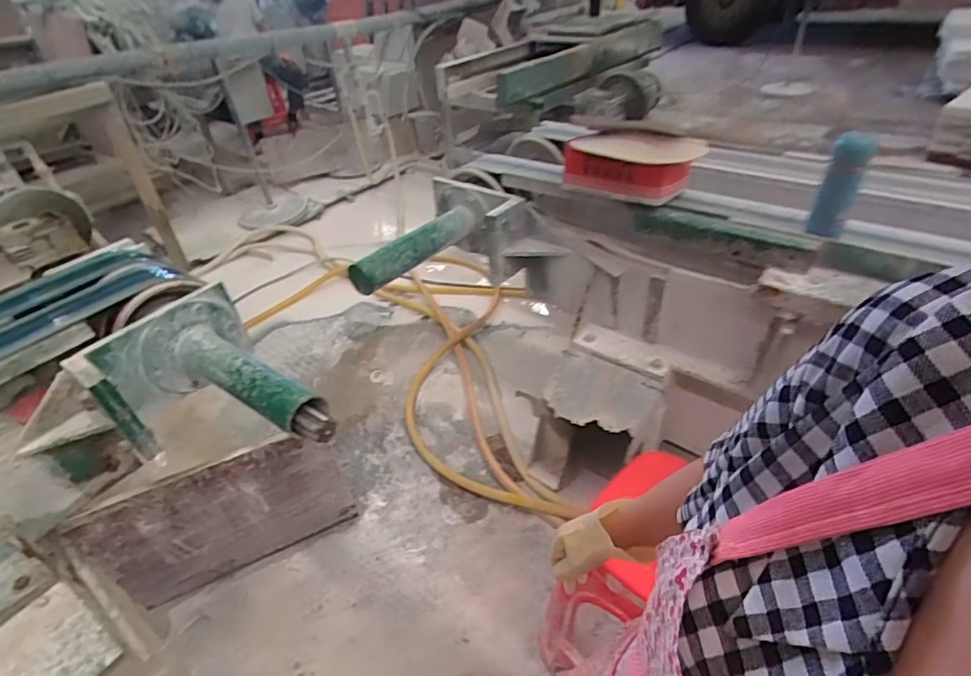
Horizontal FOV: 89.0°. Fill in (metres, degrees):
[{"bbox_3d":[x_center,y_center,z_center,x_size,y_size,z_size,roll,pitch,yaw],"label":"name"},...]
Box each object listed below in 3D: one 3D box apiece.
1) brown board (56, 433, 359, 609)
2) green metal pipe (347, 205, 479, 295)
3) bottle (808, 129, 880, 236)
[{"bbox_3d":[-0.636,0.452,1.248,0.544,0.411,0.027,-20,41,-18],"label":"brown board"},{"bbox_3d":[-0.198,-0.252,1.355,0.090,0.088,0.430,28,43,30],"label":"green metal pipe"},{"bbox_3d":[0.682,-0.292,0.954,0.074,0.191,0.068,27,42,29],"label":"bottle"}]

